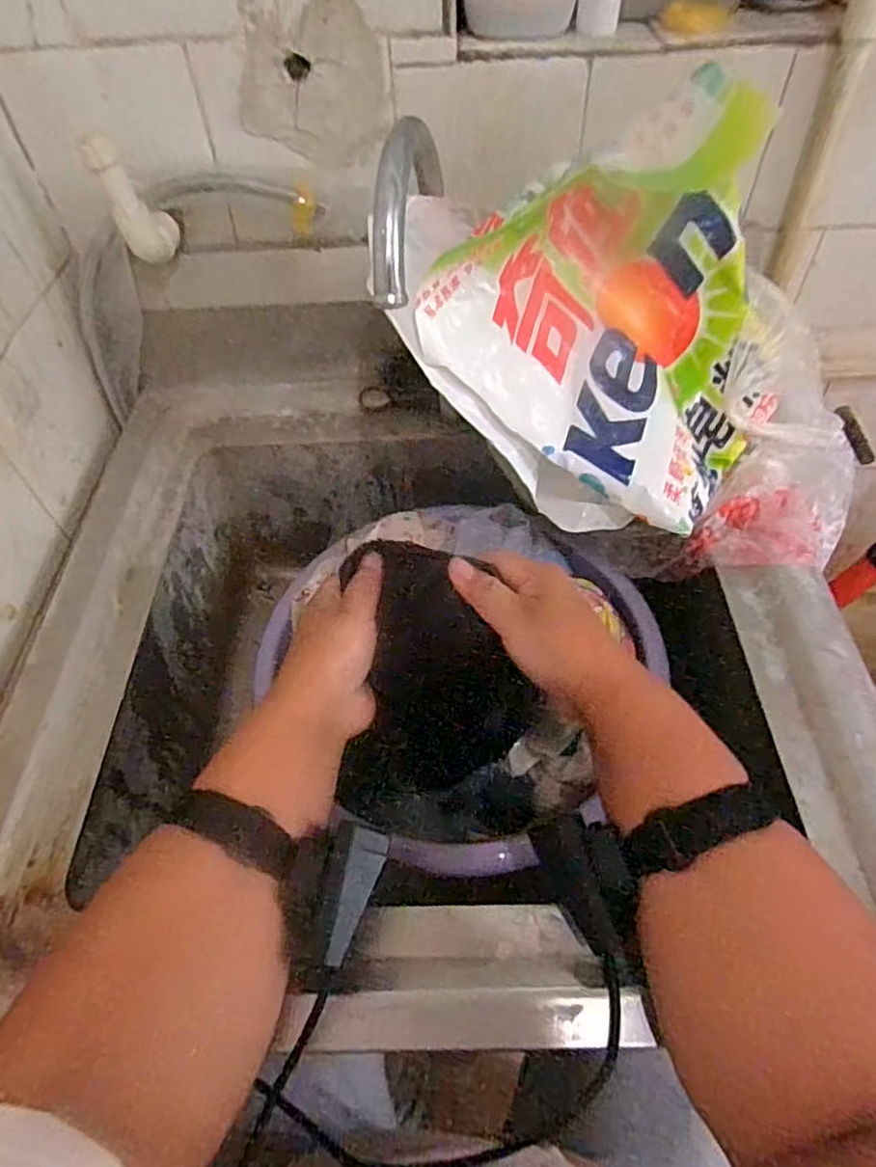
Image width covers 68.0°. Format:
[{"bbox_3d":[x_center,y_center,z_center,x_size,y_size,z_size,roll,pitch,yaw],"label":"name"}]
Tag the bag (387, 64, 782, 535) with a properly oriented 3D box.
[{"bbox_3d":[0.123,-0.175,0.490,0.267,0.283,0.080,-24,11,-5],"label":"bag"}]

